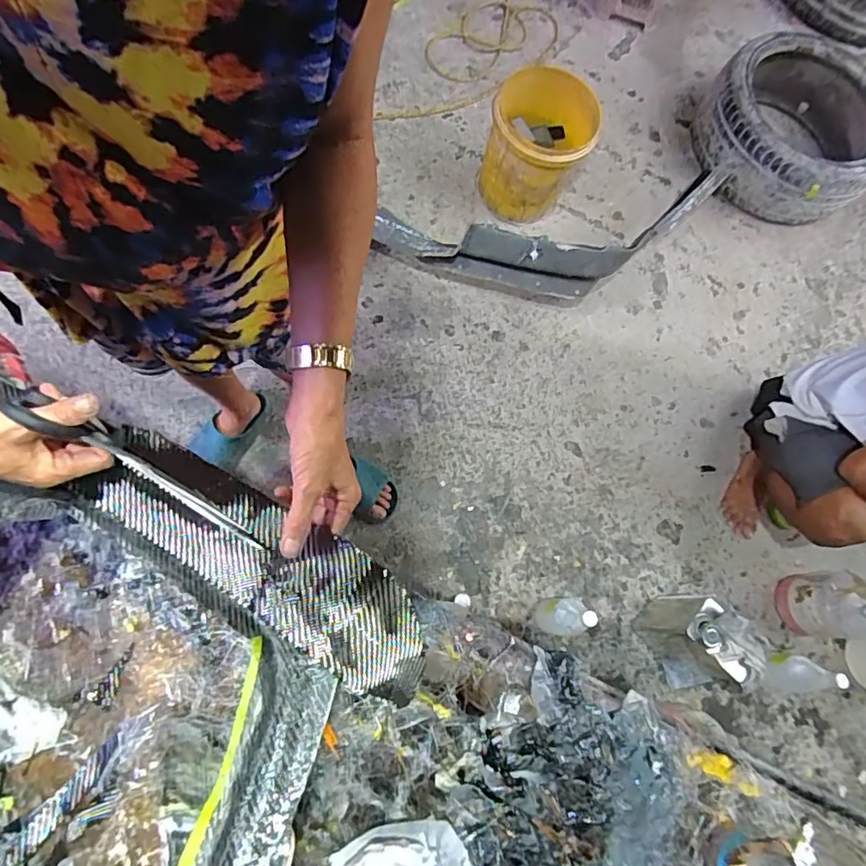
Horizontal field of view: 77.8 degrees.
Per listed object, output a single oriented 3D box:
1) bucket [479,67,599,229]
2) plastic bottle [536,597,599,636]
[{"bbox_3d":[0.295,-0.808,1.557,0.273,0.331,0.322,28,71,0],"label":"bucket"},{"bbox_3d":[0.292,0.413,1.198,0.075,0.249,0.087,-1,74,-9],"label":"plastic bottle"}]

